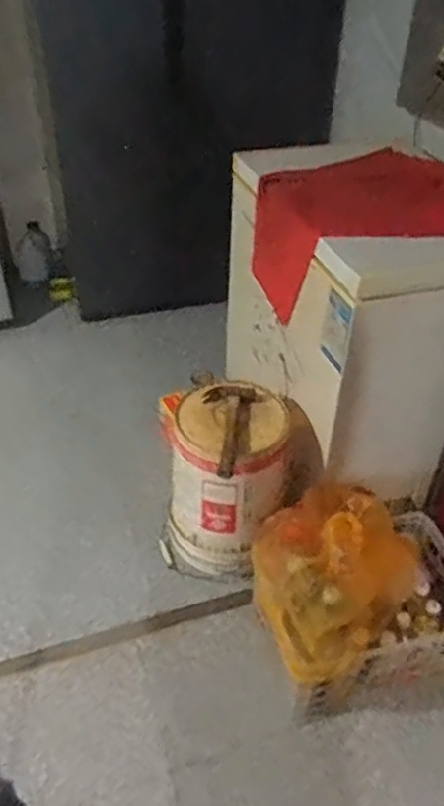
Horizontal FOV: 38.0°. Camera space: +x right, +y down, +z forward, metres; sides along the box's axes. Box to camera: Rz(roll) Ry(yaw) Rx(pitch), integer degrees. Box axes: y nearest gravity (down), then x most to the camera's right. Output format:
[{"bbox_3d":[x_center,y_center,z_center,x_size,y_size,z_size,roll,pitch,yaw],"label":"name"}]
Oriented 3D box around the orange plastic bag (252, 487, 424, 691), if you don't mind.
[{"bbox_3d":[0.243,0.331,1.423,0.319,0.215,0.433,35,49,28],"label":"orange plastic bag"}]

